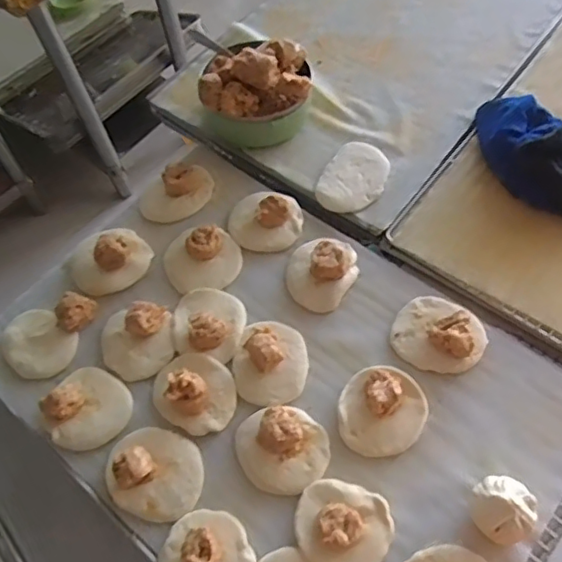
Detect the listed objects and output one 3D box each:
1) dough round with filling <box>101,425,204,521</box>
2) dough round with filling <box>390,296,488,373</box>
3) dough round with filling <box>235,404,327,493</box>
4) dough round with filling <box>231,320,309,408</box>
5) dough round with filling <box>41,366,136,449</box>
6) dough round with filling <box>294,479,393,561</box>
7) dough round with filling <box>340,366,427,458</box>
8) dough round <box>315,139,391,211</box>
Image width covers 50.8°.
[{"bbox_3d":[-0.125,0.179,0.568,0.096,0.041,0.081,18,62,14],"label":"dough round with filling"},{"bbox_3d":[0.168,0.052,0.623,0.093,0.029,0.082,23,63,17],"label":"dough round with filling"},{"bbox_3d":[0.002,0.160,0.573,0.084,0.032,0.081,-2,59,3],"label":"dough round with filling"},{"bbox_3d":[-0.012,0.082,0.620,0.080,0.041,0.091,-12,59,-3],"label":"dough round with filling"},{"bbox_3d":[-0.202,0.126,0.607,0.079,0.042,0.083,-2,59,3],"label":"dough round with filling"},{"bbox_3d":[0.055,0.220,0.533,0.086,0.026,0.075,17,62,14],"label":"dough round with filling"},{"bbox_3d":[0.101,0.125,0.585,0.082,0.033,0.089,-2,59,3],"label":"dough round with filling"},{"bbox_3d":[0.092,-0.132,0.742,0.077,0.004,0.110,15,61,13],"label":"dough round"}]

